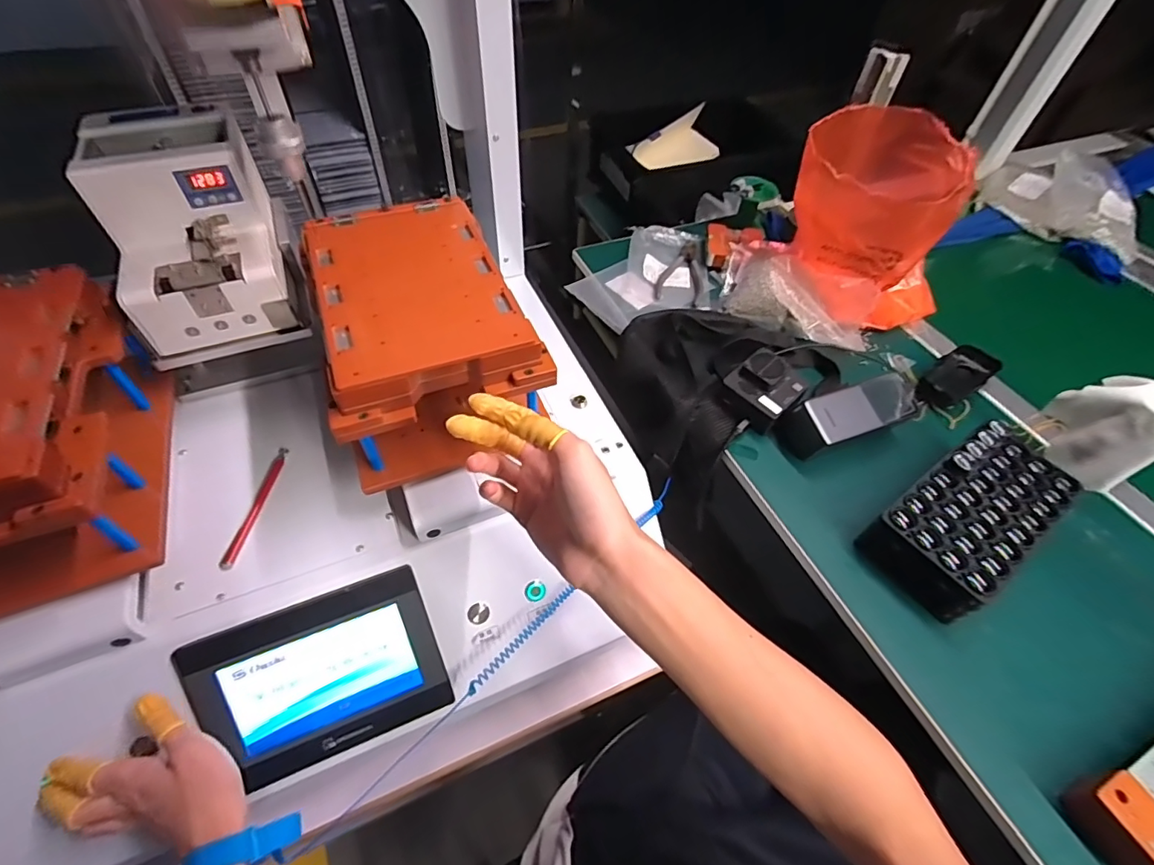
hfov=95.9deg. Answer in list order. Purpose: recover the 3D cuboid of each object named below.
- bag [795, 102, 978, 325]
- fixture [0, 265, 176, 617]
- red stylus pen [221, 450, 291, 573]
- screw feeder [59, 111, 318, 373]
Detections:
[{"bbox_3d":[0.365,-0.257,0.656,0.149,0.216,0.185,-27,58,-22],"label":"bag"},{"bbox_3d":[-0.475,0.011,0.435,0.181,0.151,0.258,-15,54,-14],"label":"fixture"},{"bbox_3d":[-0.326,0.073,0.530,0.012,0.005,0.138,4,52,0],"label":"red stylus pen"},{"bbox_3d":[-0.371,-0.201,0.516,0.142,0.174,0.178,-16,55,-15],"label":"screw feeder"}]

